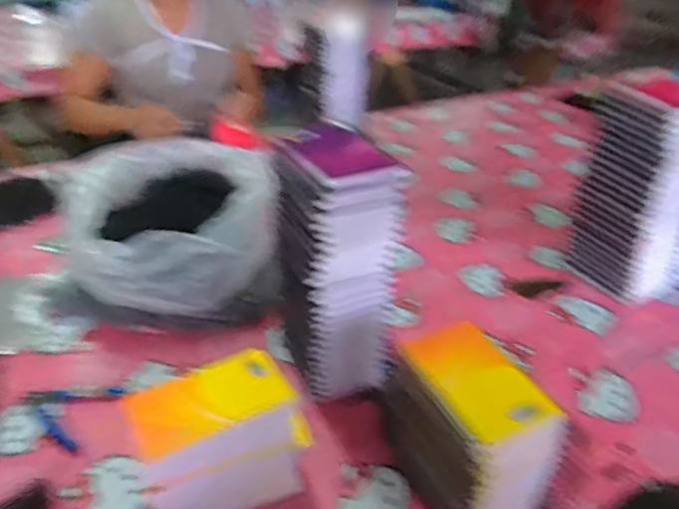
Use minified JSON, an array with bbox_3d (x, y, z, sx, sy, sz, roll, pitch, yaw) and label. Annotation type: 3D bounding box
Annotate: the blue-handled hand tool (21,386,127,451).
[{"bbox_3d":[-0.299,0.167,0.653,0.113,0.016,0.082,26,40,34],"label":"blue-handled hand tool"}]

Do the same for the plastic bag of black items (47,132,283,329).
[{"bbox_3d":[-0.252,-0.041,0.845,0.282,0.149,0.350,-6,32,-10],"label":"plastic bag of black items"}]

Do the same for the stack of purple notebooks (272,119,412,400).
[{"bbox_3d":[-0.005,0.019,0.630,0.104,0.283,0.136,-8,33,-14],"label":"stack of purple notebooks"}]

